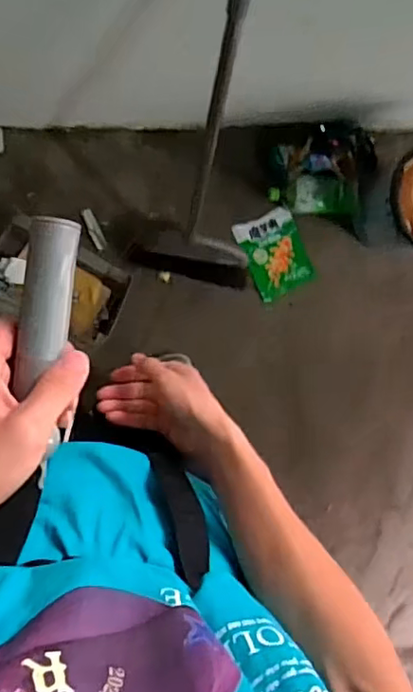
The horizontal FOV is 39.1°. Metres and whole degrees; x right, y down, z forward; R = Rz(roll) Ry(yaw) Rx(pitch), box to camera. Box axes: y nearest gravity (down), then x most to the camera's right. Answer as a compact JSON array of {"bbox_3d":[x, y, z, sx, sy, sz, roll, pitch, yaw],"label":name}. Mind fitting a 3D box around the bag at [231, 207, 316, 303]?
[{"bbox_3d":[0.167,-0.221,1.410,0.144,0.029,0.195,-25,99,-4],"label":"bag"}]

